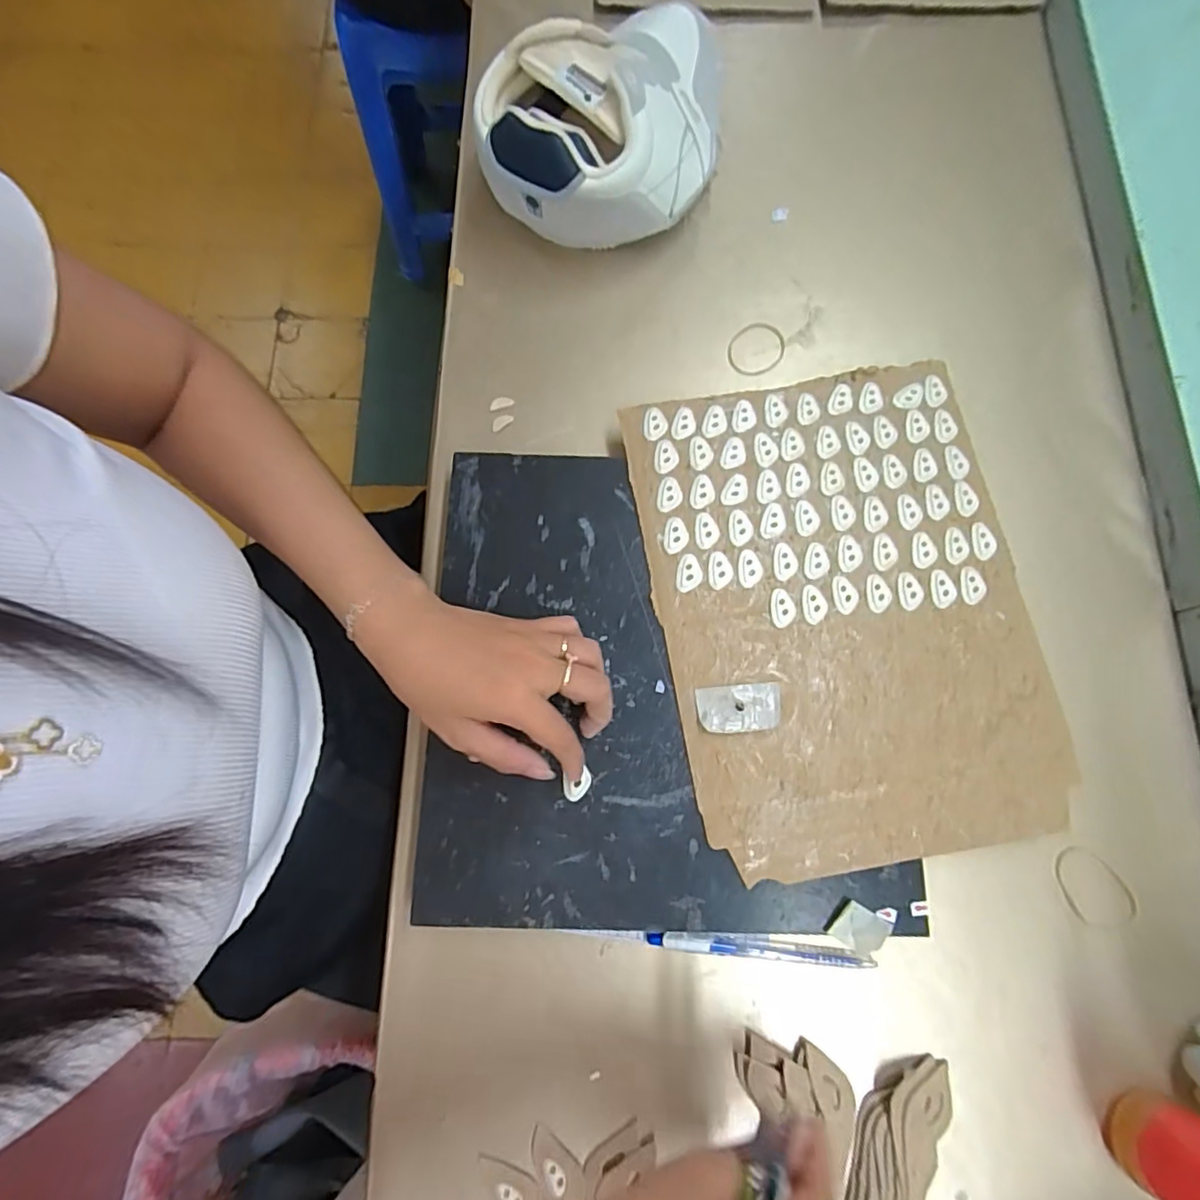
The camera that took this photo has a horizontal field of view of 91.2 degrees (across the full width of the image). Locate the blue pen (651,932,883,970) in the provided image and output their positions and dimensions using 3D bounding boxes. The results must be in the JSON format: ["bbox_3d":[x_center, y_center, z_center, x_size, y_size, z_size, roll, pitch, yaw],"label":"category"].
[{"bbox_3d":[0.099,0.215,0.361,0.136,0.011,0.013,5,76,2],"label":"blue pen"}]

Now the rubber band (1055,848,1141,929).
[{"bbox_3d":[0.313,0.183,0.372,0.041,0.005,0.056,-30,78,-7],"label":"rubber band"}]

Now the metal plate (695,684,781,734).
[{"bbox_3d":[0.087,0.068,0.368,0.052,0.004,0.028,-4,76,-1],"label":"metal plate"}]

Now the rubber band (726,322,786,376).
[{"bbox_3d":[0.124,-0.198,0.463,0.041,0.004,0.049,35,79,8],"label":"rubber band"}]

